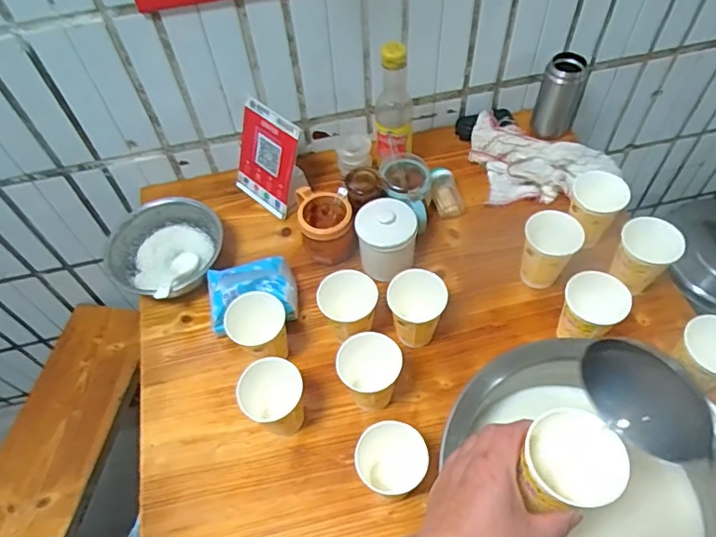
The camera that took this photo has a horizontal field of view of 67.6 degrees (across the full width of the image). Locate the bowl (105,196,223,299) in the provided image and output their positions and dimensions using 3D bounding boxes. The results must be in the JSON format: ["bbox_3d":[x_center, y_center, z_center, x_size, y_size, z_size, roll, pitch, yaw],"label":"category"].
[{"bbox_3d":[-0.303,-0.029,0.852,0.161,0.092,0.170,-1,57,2],"label":"bowl"}]

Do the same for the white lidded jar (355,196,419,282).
[{"bbox_3d":[0.039,-0.049,0.801,0.086,0.108,0.092,-1,57,2],"label":"white lidded jar"}]

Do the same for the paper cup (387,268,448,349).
[{"bbox_3d":[0.079,0.060,0.734,0.077,0.108,0.075,-1,57,2],"label":"paper cup"}]

